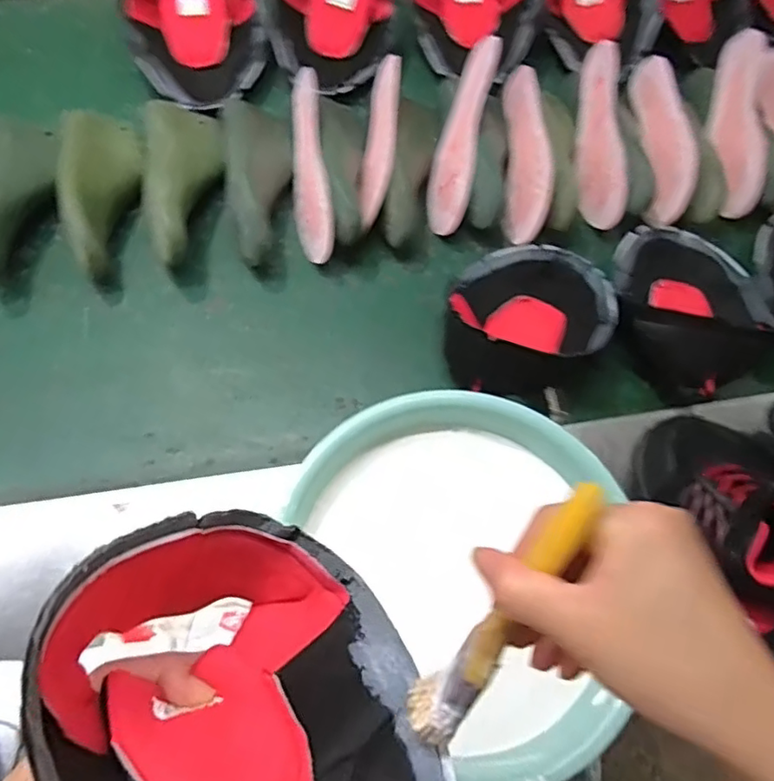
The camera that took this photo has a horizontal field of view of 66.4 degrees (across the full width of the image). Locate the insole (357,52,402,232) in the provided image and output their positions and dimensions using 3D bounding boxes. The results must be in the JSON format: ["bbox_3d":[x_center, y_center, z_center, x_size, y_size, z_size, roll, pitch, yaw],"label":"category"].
[{"bbox_3d":[-0.013,-0.314,0.749,0.015,0.076,0.236,13,79,-32],"label":"insole"}]

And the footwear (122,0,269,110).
[{"bbox_3d":[-0.258,-0.494,0.841,0.181,0.093,0.227,-29,73,-15],"label":"footwear"}]

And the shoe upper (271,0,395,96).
[{"bbox_3d":[-0.076,-0.520,0.848,0.167,0.090,0.202,0,68,-5],"label":"shoe upper"}]

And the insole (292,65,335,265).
[{"bbox_3d":[-0.095,-0.279,0.740,0.014,0.068,0.250,0,81,-37],"label":"insole"}]

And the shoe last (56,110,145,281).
[{"bbox_3d":[-0.343,-0.246,0.724,0.090,0.072,0.228,-10,69,-9],"label":"shoe last"}]

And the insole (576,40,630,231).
[{"bbox_3d":[0.280,-0.334,0.782,0.048,0.060,0.248,1,82,-1],"label":"insole"}]

